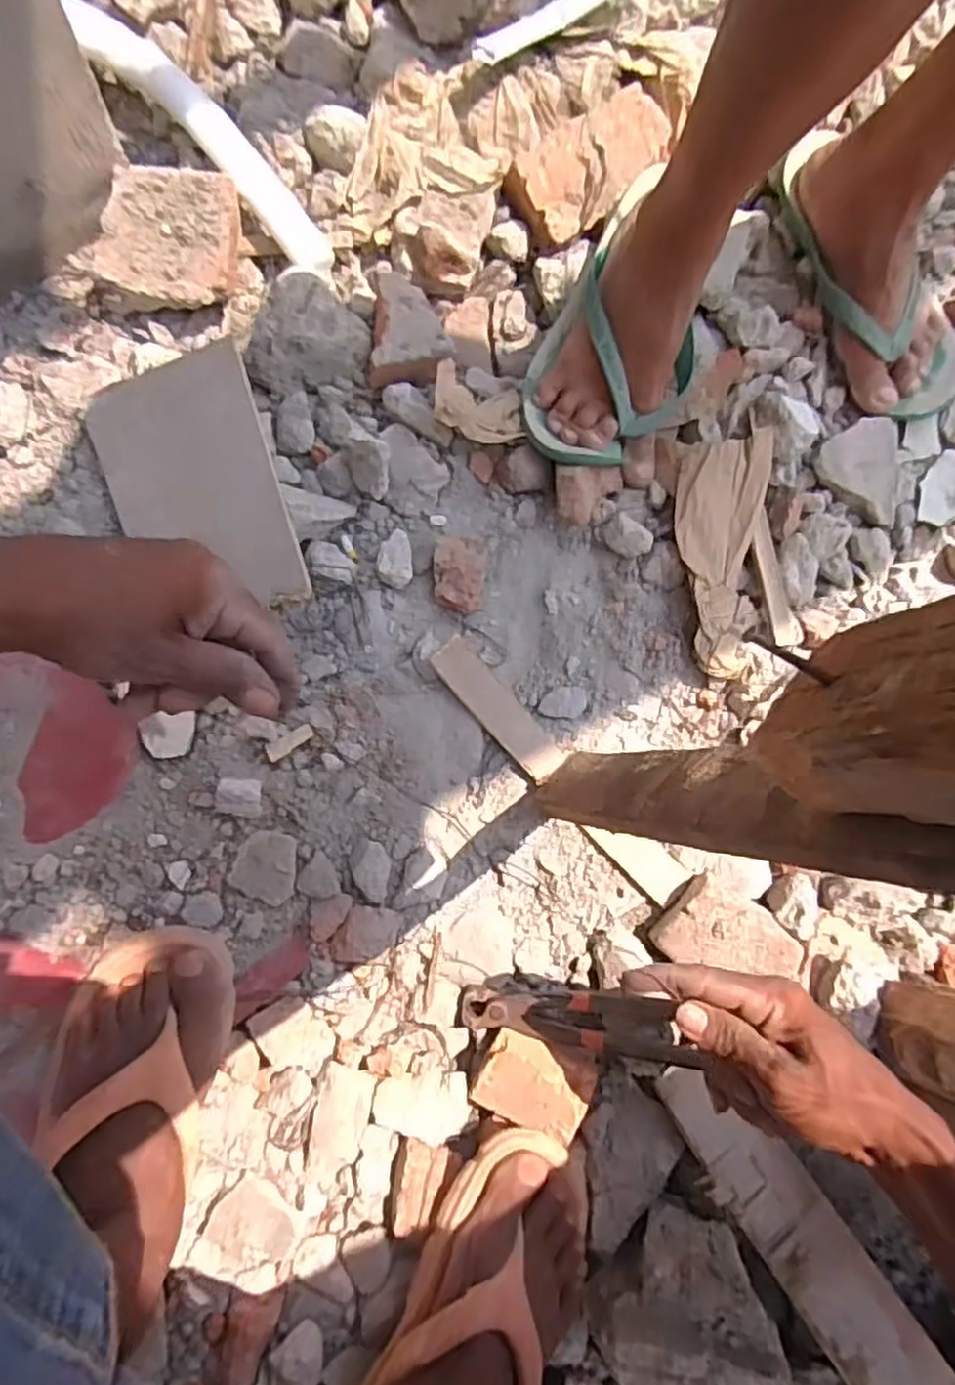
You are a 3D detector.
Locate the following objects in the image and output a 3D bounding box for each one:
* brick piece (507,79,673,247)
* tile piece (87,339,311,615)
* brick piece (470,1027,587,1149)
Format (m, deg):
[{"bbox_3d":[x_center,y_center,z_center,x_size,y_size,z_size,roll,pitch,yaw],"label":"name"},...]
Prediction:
[{"bbox_3d":[0.103,-0.457,0.615,0.143,0.036,0.084,-36,90,-9],"label":"brick piece"},{"bbox_3d":[-0.212,-0.149,0.536,0.138,0.012,0.181,-14,99,16],"label":"tile piece"},{"bbox_3d":[0.042,0.293,0.525,0.079,0.019,0.061,25,92,10],"label":"brick piece"}]

